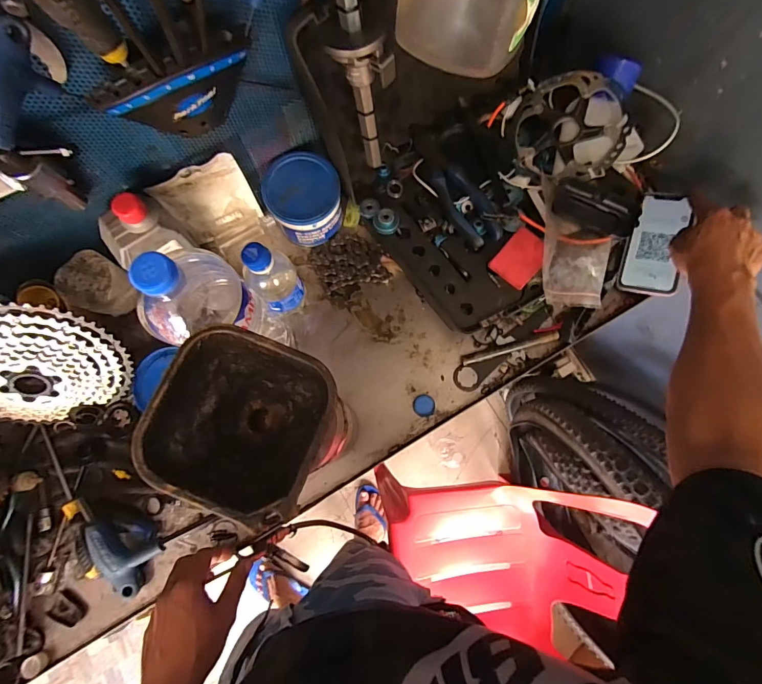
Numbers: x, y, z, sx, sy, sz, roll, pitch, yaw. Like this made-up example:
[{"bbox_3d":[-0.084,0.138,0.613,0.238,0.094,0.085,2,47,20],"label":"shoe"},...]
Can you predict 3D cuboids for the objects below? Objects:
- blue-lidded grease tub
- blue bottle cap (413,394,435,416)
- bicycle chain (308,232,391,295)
[{"bbox_3d":[-0.109,-0.205,0.571,0.100,0.089,0.105,0,79,0],"label":"blue-lidded grease tub"},{"bbox_3d":[0.061,0.090,0.560,0.030,0.008,0.030,-1,79,0],"label":"blue bottle cap"},{"bbox_3d":[-0.049,-0.125,0.602,0.114,0.015,0.083,-10,79,-2],"label":"bicycle chain"}]

